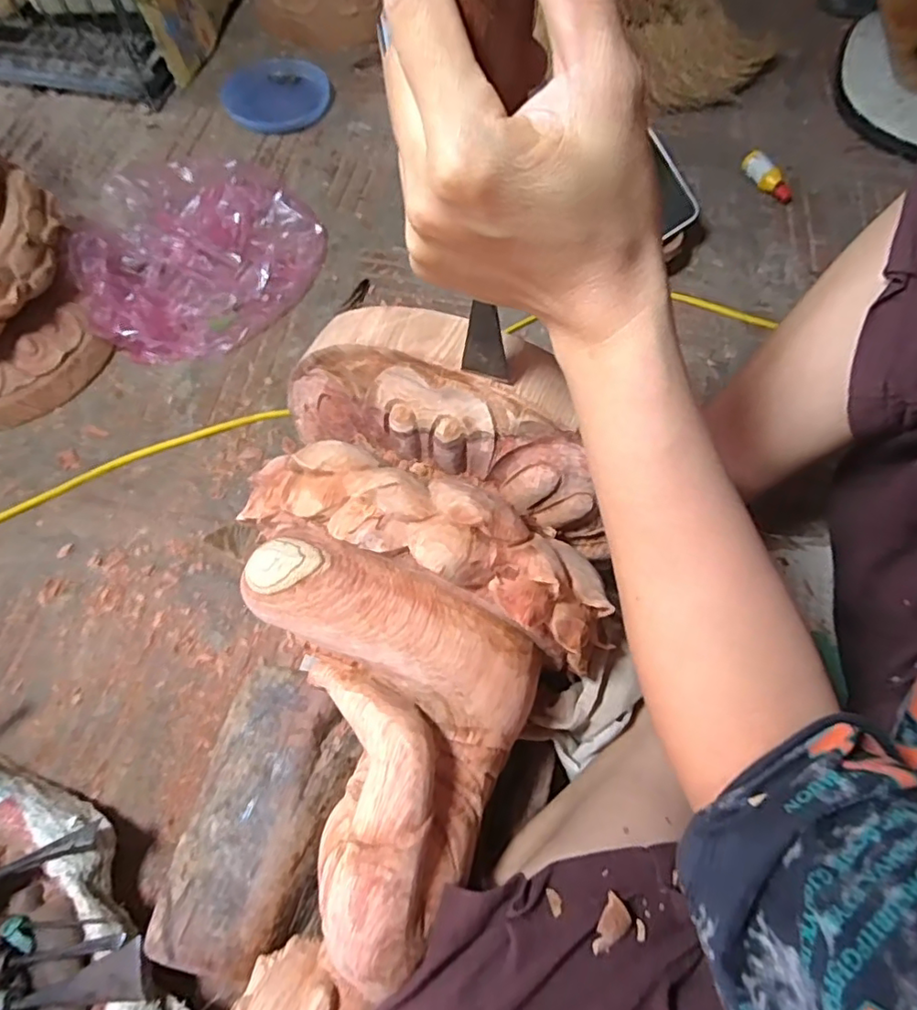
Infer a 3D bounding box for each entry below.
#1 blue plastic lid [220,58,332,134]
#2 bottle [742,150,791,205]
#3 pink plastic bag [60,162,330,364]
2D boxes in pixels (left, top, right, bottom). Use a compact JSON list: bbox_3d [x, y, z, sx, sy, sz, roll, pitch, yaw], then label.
[{"bbox_3d":[-0.245,-0.541,0.778,0.134,0.024,0.131,0,66,-1],"label":"blue plastic lid"},{"bbox_3d":[0.372,-0.397,0.704,0.019,0.025,0.080,-23,68,-11],"label":"bottle"},{"bbox_3d":[-0.266,-0.273,0.615,0.240,0.076,0.216,-17,67,-9],"label":"pink plastic bag"}]

